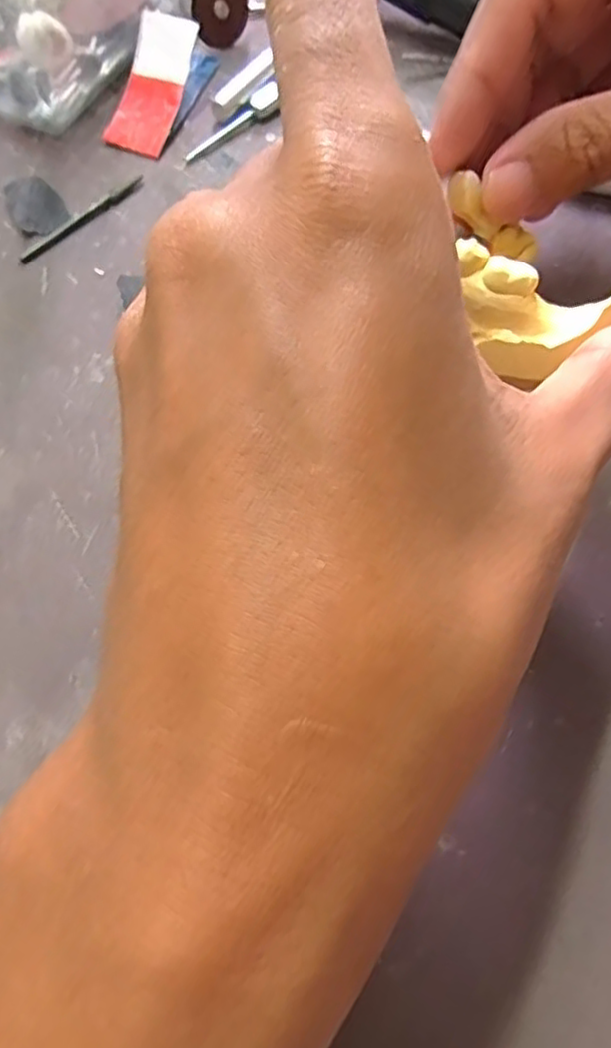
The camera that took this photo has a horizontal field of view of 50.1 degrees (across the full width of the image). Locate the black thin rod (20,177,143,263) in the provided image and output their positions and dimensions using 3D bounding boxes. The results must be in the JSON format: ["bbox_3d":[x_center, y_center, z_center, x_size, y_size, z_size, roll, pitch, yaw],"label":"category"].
[{"bbox_3d":[-0.071,-0.098,0.208,0.004,0.004,0.048,43,73,14],"label":"black thin rod"}]

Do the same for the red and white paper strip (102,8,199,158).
[{"bbox_3d":[-0.052,-0.148,0.221,0.021,0.005,0.045,20,95,6],"label":"red and white paper strip"}]

